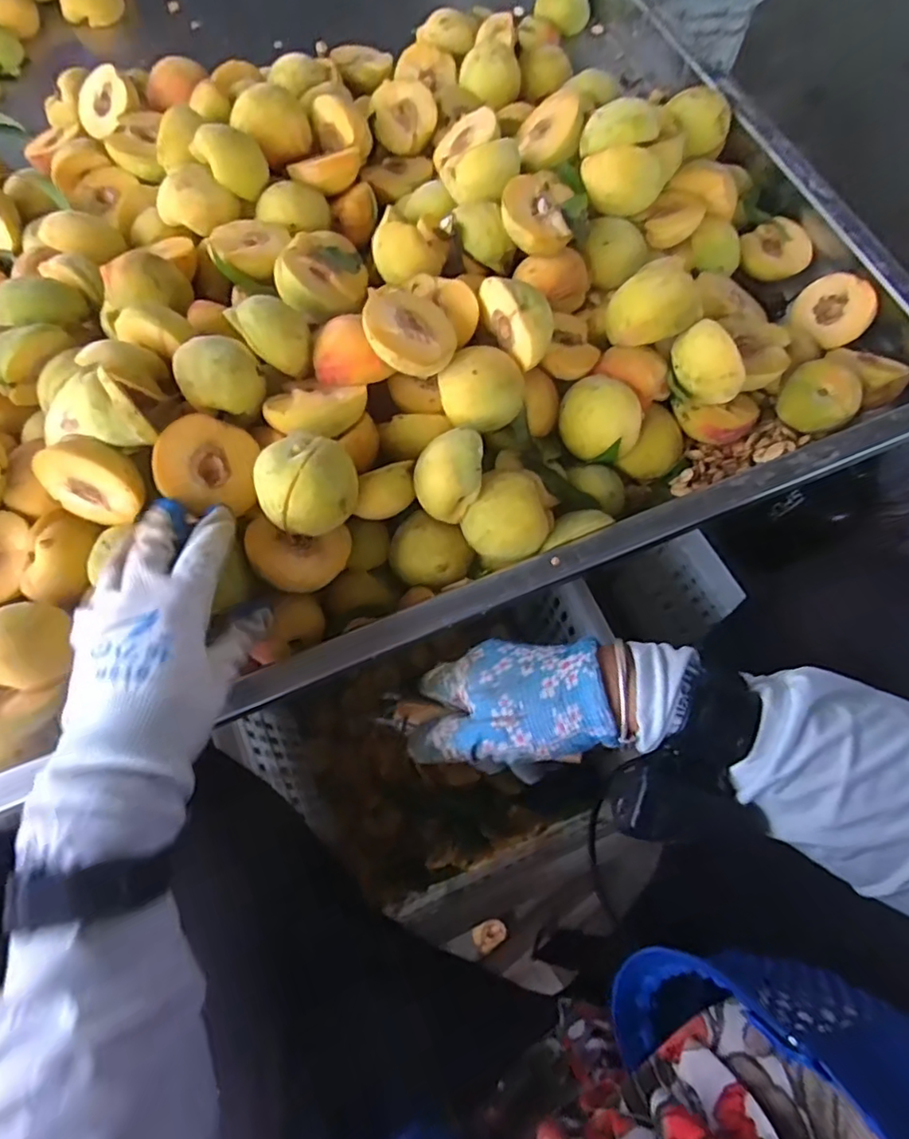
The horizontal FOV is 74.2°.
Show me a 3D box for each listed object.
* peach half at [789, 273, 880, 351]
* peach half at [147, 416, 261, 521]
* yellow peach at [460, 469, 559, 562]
[{"bbox_3d":[0.321,-0.217,0.506,0.052,0.030,0.060,-43,66,29],"label":"peach half"},{"bbox_3d":[-0.163,-0.066,0.393,0.063,0.032,0.059,17,83,-33],"label":"peach half"},{"bbox_3d":[0.038,-0.034,0.408,0.062,0.047,0.054,1,70,1],"label":"yellow peach"}]

